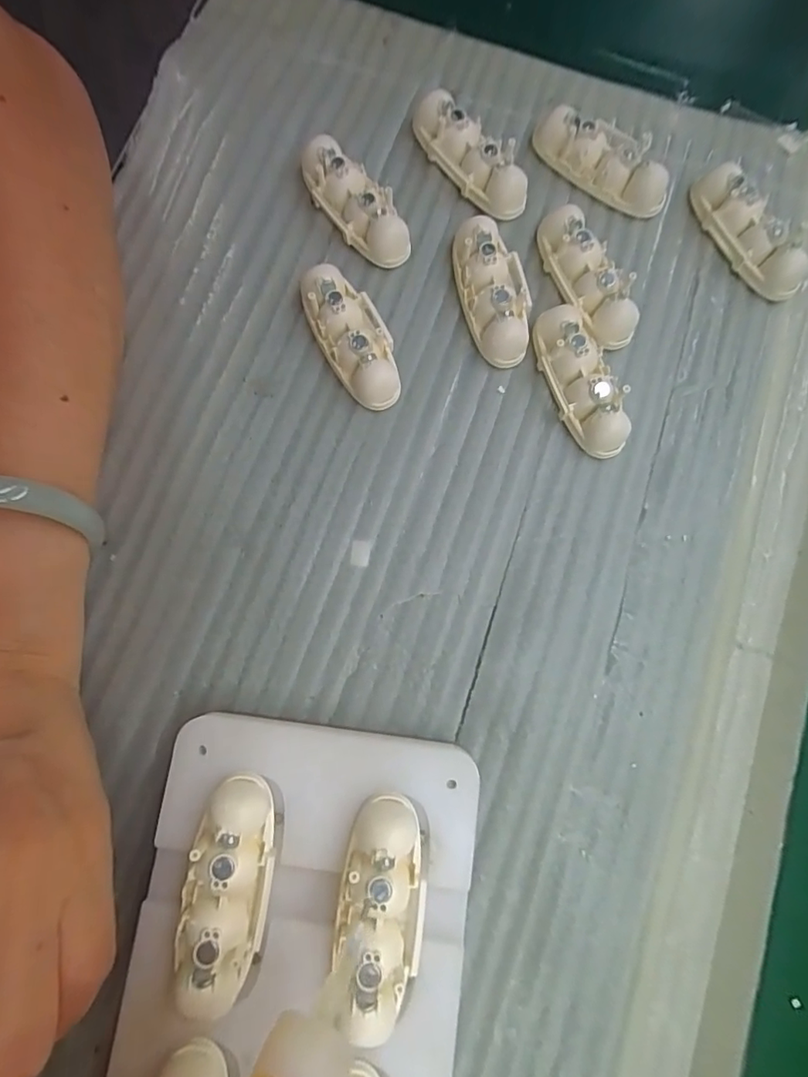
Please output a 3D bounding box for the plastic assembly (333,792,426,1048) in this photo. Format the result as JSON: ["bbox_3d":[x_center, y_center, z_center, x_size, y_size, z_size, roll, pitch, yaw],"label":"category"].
[{"bbox_3d":[-0.007,0.109,0.156,0.024,0.018,0.059,5,79,0],"label":"plastic assembly"}]

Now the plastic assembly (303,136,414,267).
[{"bbox_3d":[-0.022,-0.142,0.226,0.021,0.017,0.061,-36,82,-7],"label":"plastic assembly"}]

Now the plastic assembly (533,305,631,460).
[{"bbox_3d":[0.070,-0.063,0.211,0.020,0.016,0.061,-17,80,-4],"label":"plastic assembly"}]

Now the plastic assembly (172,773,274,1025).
[{"bbox_3d":[-0.053,0.103,0.159,0.022,0.017,0.059,9,79,1],"label":"plastic assembly"}]

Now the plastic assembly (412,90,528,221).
[{"bbox_3d":[0.029,-0.165,0.229,0.020,0.019,0.060,-39,82,-8],"label":"plastic assembly"}]

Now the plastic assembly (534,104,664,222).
[{"bbox_3d":[0.087,-0.166,0.232,0.063,0.017,0.026,38,81,6],"label":"plastic assembly"}]

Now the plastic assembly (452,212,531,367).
[{"bbox_3d":[0.038,-0.101,0.219,0.026,0.016,0.059,-9,79,-3],"label":"plastic assembly"}]

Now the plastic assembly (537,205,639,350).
[{"bbox_3d":[0.077,-0.109,0.219,0.020,0.014,0.061,-28,81,-6],"label":"plastic assembly"}]

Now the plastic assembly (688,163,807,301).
[{"bbox_3d":[0.146,-0.130,0.225,0.018,0.018,0.063,-29,81,-6],"label":"plastic assembly"}]

